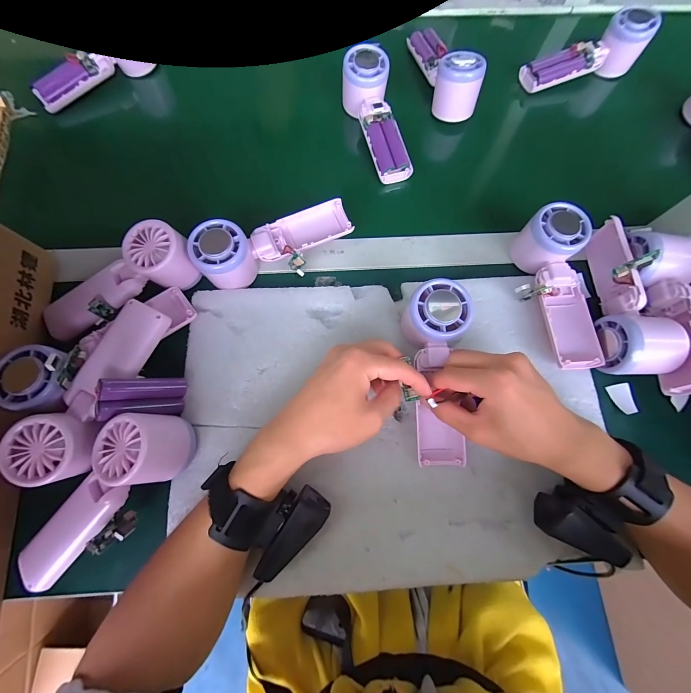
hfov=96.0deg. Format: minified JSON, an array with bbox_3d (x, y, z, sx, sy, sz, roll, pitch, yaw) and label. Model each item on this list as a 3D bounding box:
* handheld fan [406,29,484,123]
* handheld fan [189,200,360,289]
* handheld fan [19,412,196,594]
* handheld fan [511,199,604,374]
[{"bbox_3d":[0.130,-0.382,0.409,0.047,0.055,0.162,-12,74,-4],"label":"handheld fan"},{"bbox_3d":[-0.070,-0.108,0.324,0.161,0.047,0.061,-24,75,-7],"label":"handheld fan"},{"bbox_3d":[-0.199,0.126,0.252,0.061,0.053,0.164,36,76,9],"label":"handheld fan"},{"bbox_3d":[0.211,-0.059,0.314,0.066,0.049,0.162,-2,74,-1],"label":"handheld fan"}]

